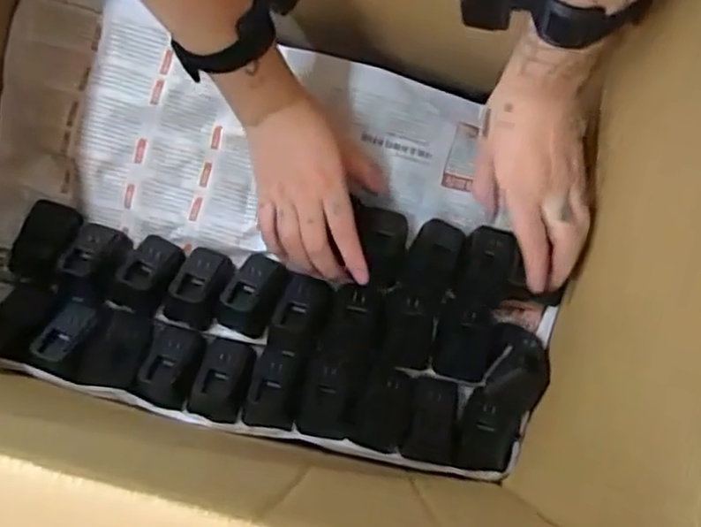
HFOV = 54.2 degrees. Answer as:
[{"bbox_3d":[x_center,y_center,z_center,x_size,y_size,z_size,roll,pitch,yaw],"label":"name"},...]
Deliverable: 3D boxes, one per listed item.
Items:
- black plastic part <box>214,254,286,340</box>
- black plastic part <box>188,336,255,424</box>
[{"bbox_3d":[-0.084,0.024,0.577,0.043,0.029,0.066,22,79,5],"label":"black plastic part"},{"bbox_3d":[-0.107,0.098,0.573,0.038,0.032,0.066,15,79,3],"label":"black plastic part"}]

